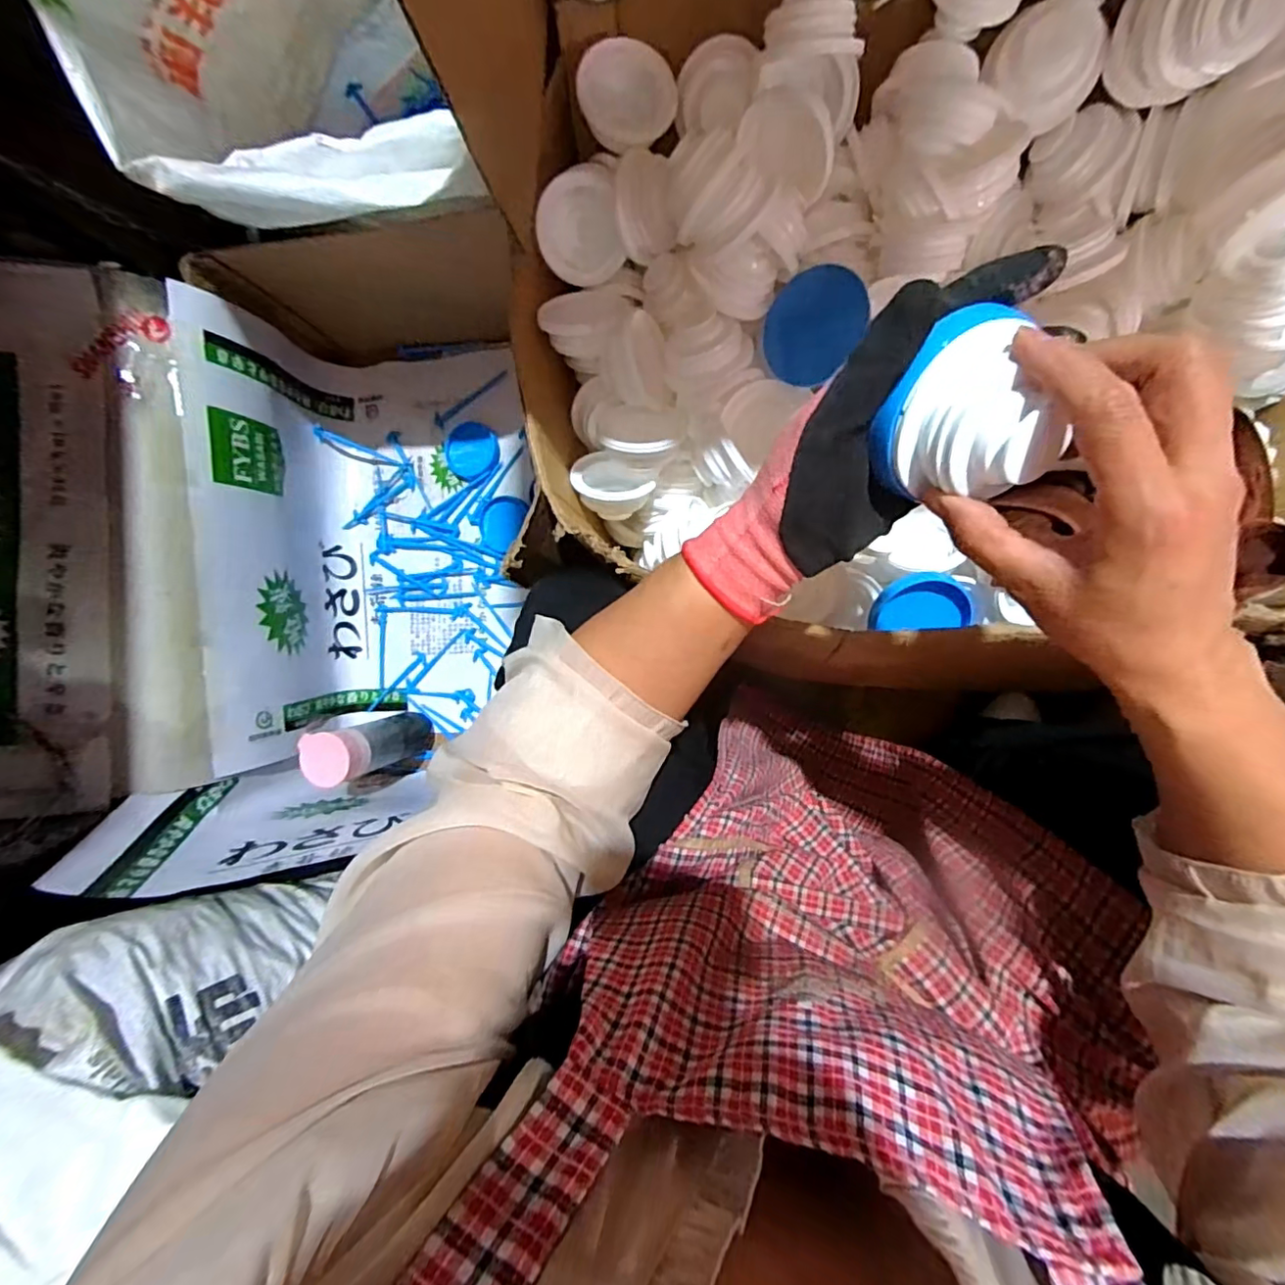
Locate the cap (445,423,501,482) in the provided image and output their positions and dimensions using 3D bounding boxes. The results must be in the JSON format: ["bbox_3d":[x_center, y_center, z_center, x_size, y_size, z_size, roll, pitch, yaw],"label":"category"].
[{"bbox_3d":[-0.247,-0.279,0.827,0.084,0.014,0.078,0,91,9],"label":"cap"}]

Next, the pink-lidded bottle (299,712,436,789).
[{"bbox_3d":[-0.360,0.136,0.747,0.072,0.174,0.063,-12,89,9],"label":"pink-lidded bottle"}]

